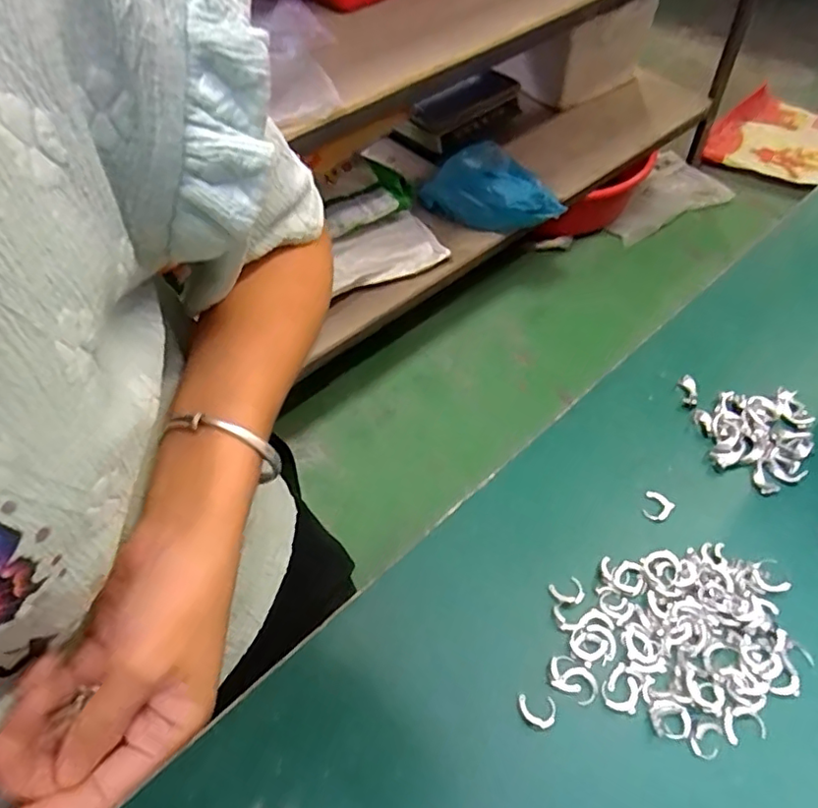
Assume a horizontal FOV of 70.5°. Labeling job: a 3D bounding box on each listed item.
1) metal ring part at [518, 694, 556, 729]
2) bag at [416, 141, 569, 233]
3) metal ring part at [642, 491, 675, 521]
[{"bbox_3d":[0.051,0.120,0.227,0.014,0.004,0.011,2,55,4],"label":"metal ring part"},{"bbox_3d":[0.180,-0.447,1.200,0.285,0.099,0.162,33,63,25],"label":"bag"},{"bbox_3d":[0.118,0.048,0.275,0.013,0.004,0.014,-1,55,2],"label":"metal ring part"}]

